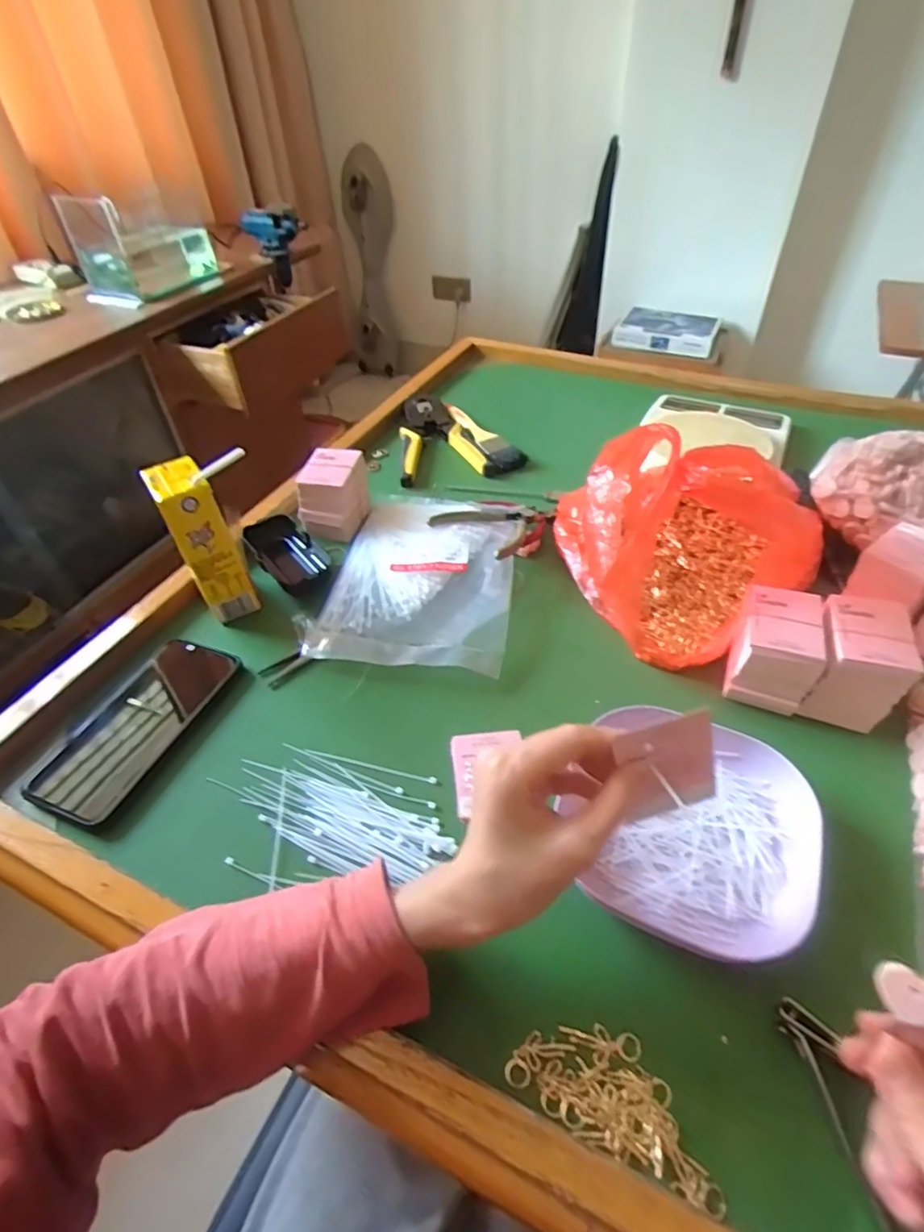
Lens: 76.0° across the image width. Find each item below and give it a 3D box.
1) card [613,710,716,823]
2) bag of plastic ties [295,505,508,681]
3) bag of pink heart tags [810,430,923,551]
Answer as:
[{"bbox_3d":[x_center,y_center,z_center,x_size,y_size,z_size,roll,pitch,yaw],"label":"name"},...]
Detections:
[{"bbox_3d":[0.101,0.072,0.286,0.045,0.053,0.004,-13,24,-6],"label":"card"},{"bbox_3d":[-0.037,-0.043,0.547,0.171,0.020,0.215,6,46,9],"label":"bag of plastic ties"},{"bbox_3d":[0.400,-0.098,0.526,0.160,0.088,0.098,26,52,26],"label":"bag of pink heart tags"}]

